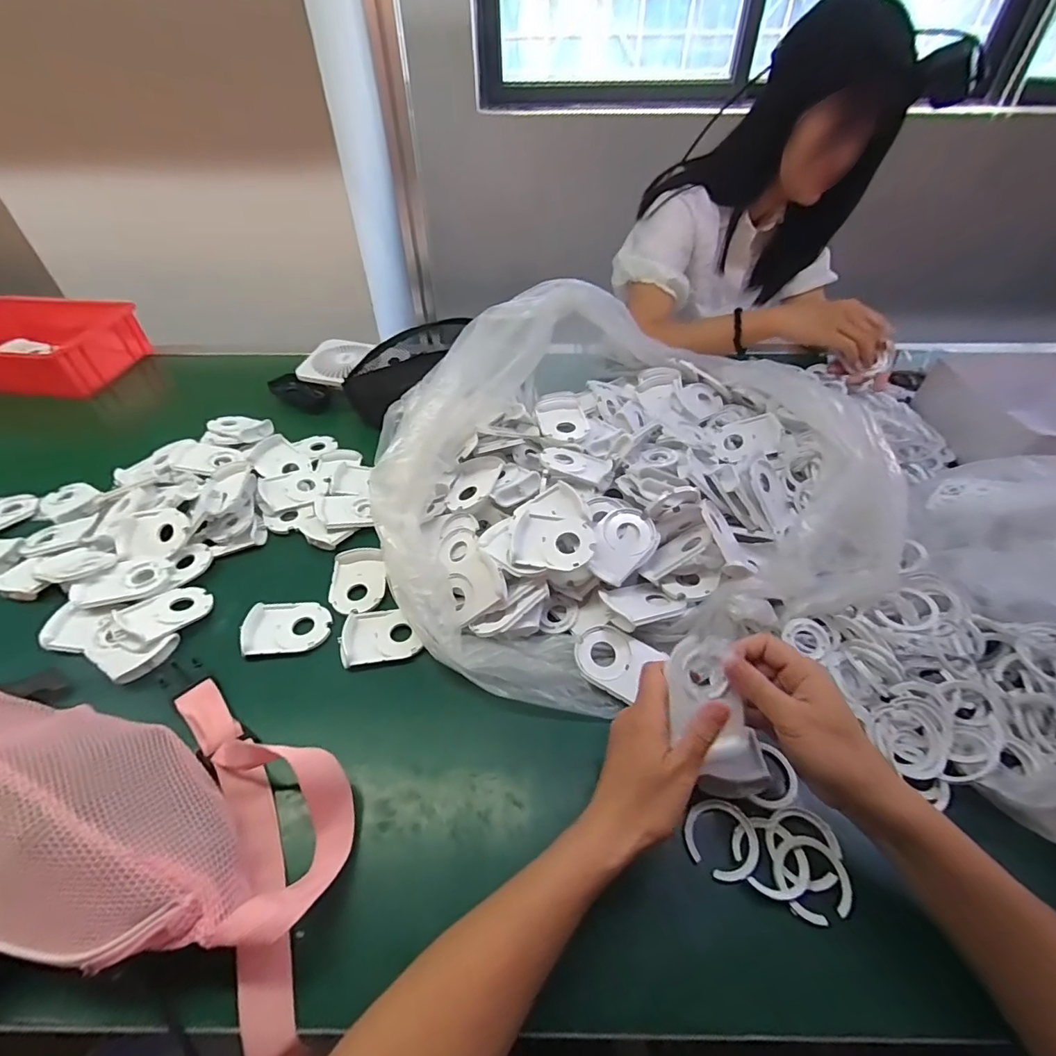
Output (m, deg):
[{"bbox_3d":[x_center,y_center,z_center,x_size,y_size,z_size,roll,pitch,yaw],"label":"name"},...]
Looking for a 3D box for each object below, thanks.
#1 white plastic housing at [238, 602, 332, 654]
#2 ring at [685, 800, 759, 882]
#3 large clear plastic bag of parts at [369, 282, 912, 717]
[{"bbox_3d":[-0.245,0.099,0.493,0.082,0.010,0.057,-5,46,-4],"label":"white plastic housing"},{"bbox_3d":[0.142,0.228,0.356,0.050,0.005,0.049,-6,48,7],"label":"ring"},{"bbox_3d":[0.089,-0.100,0.561,0.512,0.169,0.491,-15,47,-14],"label":"large clear plastic bag of parts"}]

